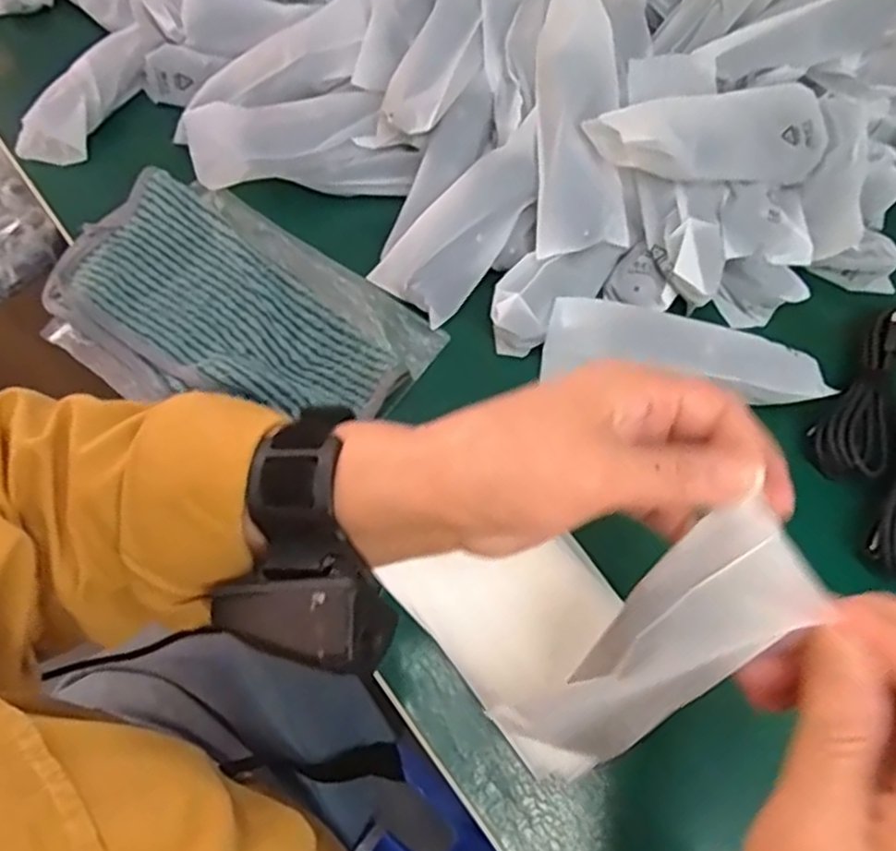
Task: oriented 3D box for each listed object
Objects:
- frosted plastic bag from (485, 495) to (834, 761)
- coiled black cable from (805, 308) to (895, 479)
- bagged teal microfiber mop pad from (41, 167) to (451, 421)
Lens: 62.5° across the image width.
[{"bbox_3d":[0.070,0.083,0.263,0.040,0.138,0.026,47,40,19],"label":"frosted plastic bag"},{"bbox_3d":[0.242,-0.016,0.420,0.039,0.022,0.106,32,71,14],"label":"coiled black cable"},{"bbox_3d":[-0.132,-0.064,0.451,0.231,0.028,0.138,32,71,14],"label":"bagged teal microfiber mop pad"}]

